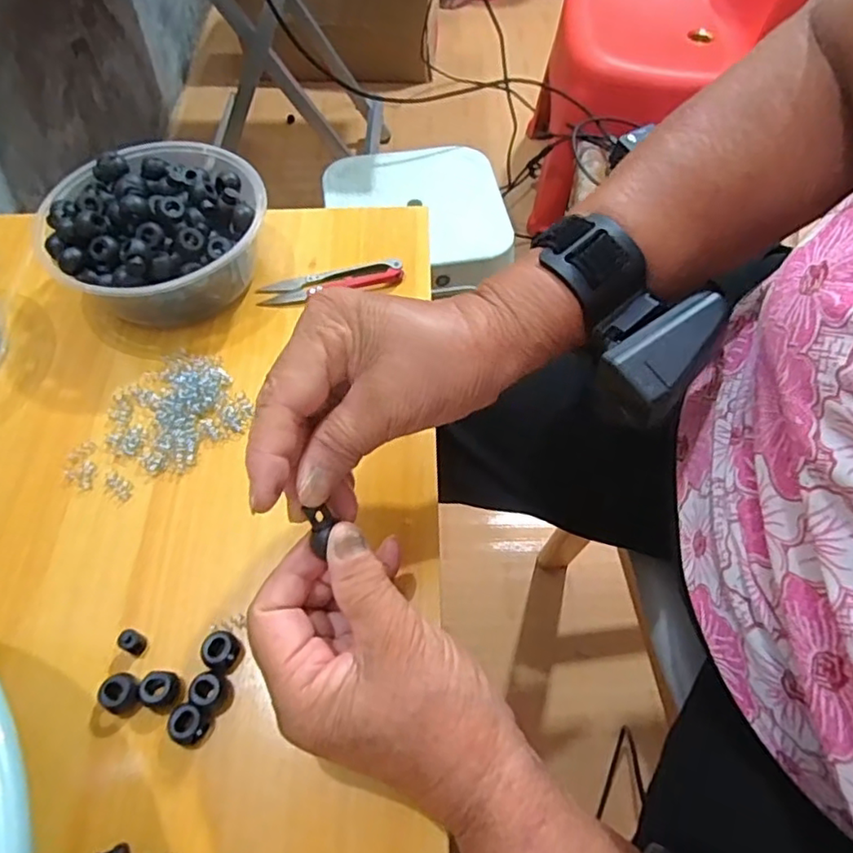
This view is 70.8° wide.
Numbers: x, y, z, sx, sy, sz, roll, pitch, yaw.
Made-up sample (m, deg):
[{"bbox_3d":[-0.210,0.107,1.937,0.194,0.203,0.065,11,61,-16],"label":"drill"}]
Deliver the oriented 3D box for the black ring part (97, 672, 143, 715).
[{"bbox_3d":[-0.144,0.126,0.284,0.016,0.012,0.017,0,59,1],"label":"black ring part"}]

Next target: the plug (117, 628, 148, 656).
[{"bbox_3d":[-0.145,0.107,0.297,0.010,0.013,0.010,0,59,1],"label":"plug"}]

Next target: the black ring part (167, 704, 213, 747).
[{"bbox_3d":[-0.110,0.138,0.278,0.016,0.014,0.016,0,59,1],"label":"black ring part"}]

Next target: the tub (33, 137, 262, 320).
[{"bbox_3d":[-0.175,-0.130,0.400,0.124,0.064,0.136,0,59,1],"label":"tub"}]

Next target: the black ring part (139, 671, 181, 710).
[{"bbox_3d":[-0.127,0.125,0.286,0.015,0.010,0.016,0,59,1],"label":"black ring part"}]

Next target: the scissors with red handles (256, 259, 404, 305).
[{"bbox_3d":[-0.067,-0.102,0.424,0.101,0.009,0.022,-10,59,-5],"label":"scissors with red handles"}]

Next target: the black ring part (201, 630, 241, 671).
[{"bbox_3d":[-0.101,0.110,0.294,0.015,0.016,0.017,25,62,15],"label":"black ring part"}]

